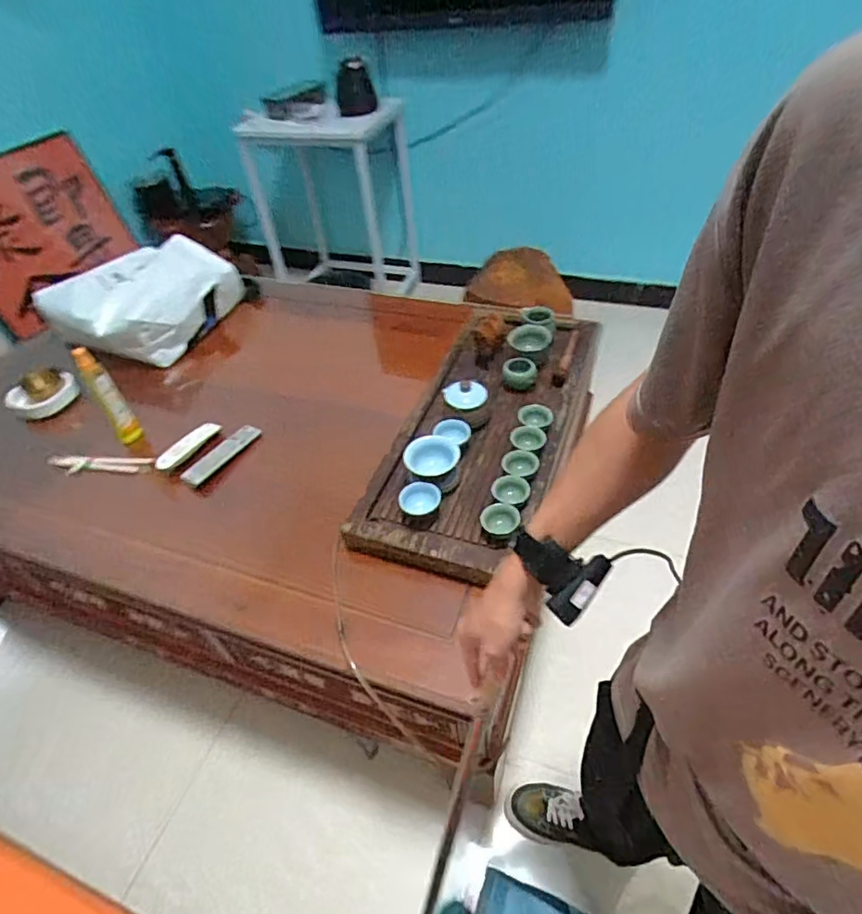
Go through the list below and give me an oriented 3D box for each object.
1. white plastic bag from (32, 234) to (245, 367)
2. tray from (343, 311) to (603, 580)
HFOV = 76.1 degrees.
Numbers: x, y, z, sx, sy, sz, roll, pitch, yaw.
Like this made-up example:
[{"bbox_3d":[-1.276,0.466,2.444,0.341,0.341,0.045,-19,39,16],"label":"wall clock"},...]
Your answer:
[{"bbox_3d":[-0.746,-0.404,1.413,0.355,0.162,0.359,10,49,15],"label":"white plastic bag"},{"bbox_3d":[0.111,-0.099,1.098,0.340,0.108,0.730,13,49,18],"label":"tray"}]

